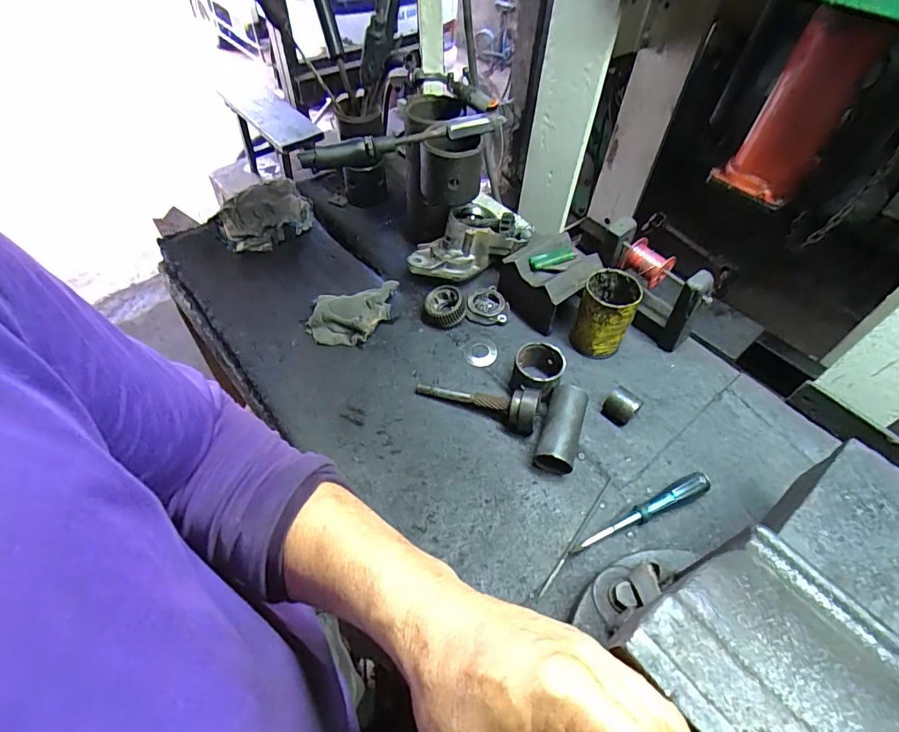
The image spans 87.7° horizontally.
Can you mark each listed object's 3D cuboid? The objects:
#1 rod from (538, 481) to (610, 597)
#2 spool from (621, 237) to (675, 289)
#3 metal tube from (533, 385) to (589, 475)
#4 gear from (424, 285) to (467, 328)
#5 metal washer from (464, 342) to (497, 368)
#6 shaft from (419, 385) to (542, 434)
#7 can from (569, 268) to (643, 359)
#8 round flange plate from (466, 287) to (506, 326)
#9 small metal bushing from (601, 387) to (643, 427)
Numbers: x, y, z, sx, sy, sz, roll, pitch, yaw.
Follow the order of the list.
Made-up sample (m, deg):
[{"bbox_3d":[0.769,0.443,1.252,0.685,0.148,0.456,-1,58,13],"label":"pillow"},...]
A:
[{"bbox_3d":[0.151,0.197,0.550,0.005,0.004,0.173,31,60,23],"label":"rod"},{"bbox_3d":[0.287,-0.151,0.676,0.047,0.046,0.055,-29,59,-22],"label":"spool"},{"bbox_3d":[0.144,0.077,0.602,0.053,0.049,0.115,16,68,14],"label":"metal tube"},{"bbox_3d":[-0.004,-0.095,0.744,0.060,0.029,0.062,-1,53,2],"label":"gear"},{"bbox_3d":[0.047,-0.018,0.715,0.050,0.005,0.042,-1,63,-6],"label":"metal washer"},{"bbox_3d":[0.037,0.049,0.634,0.173,0.052,0.049,8,53,5],"label":"shaft"},{"bbox_3d":[0.228,-0.074,0.692,0.078,0.110,0.080,21,55,14],"label":"can"},{"bbox_3d":[0.062,-0.099,0.760,0.063,0.017,0.069,5,53,6],"label":"round flange plate"},{"bbox_3d":[0.236,0.056,0.642,0.043,0.043,0.039,38,60,24],"label":"small metal bushing"}]

